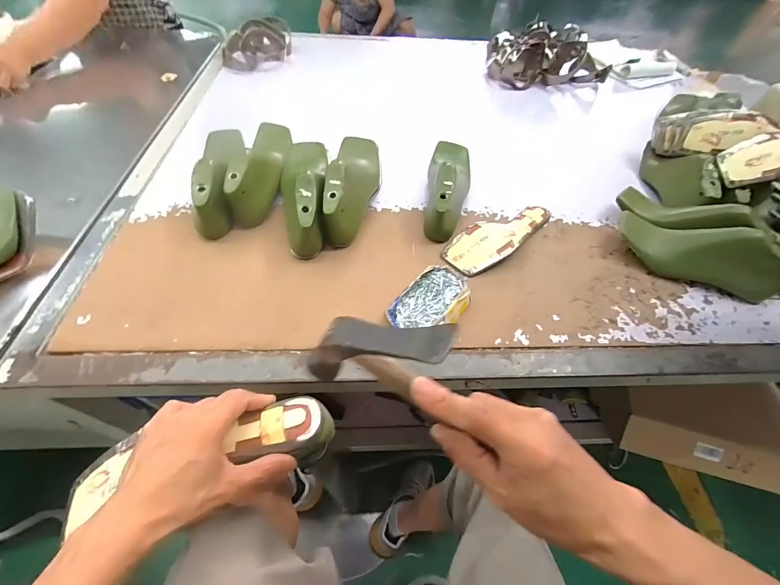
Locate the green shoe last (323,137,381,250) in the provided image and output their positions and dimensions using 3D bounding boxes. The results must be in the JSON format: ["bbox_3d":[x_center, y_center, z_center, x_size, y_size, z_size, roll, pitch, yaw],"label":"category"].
[{"bbox_3d":[-0.060,-0.190,0.574,0.075,0.100,0.240,3,54,-1],"label":"green shoe last"}]

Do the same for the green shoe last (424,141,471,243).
[{"bbox_3d":[0.108,-0.200,0.593,0.075,0.092,0.243,10,54,3],"label":"green shoe last"}]

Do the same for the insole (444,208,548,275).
[{"bbox_3d":[0.196,-0.104,0.564,0.234,0.025,0.082,-29,61,-22],"label":"insole"}]

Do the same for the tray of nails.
[{"bbox_3d":[0.063,0.012,0.472,0.080,0.025,0.128,32,58,19],"label":"tray of nails"}]

